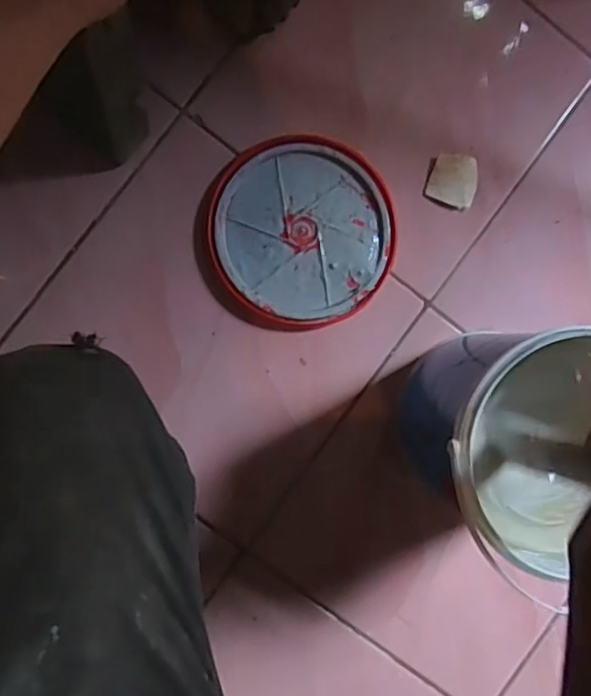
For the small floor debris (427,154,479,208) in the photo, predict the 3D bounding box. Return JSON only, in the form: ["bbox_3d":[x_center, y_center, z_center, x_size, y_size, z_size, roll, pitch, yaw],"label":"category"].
[{"bbox_3d":[0.157,-0.166,0.611,0.047,0.011,0.048,17,90,-4],"label":"small floor debris"}]

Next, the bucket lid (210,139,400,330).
[{"bbox_3d":[0.007,-0.110,0.594,0.171,0.014,0.174,-2,91,-4],"label":"bucket lid"}]

